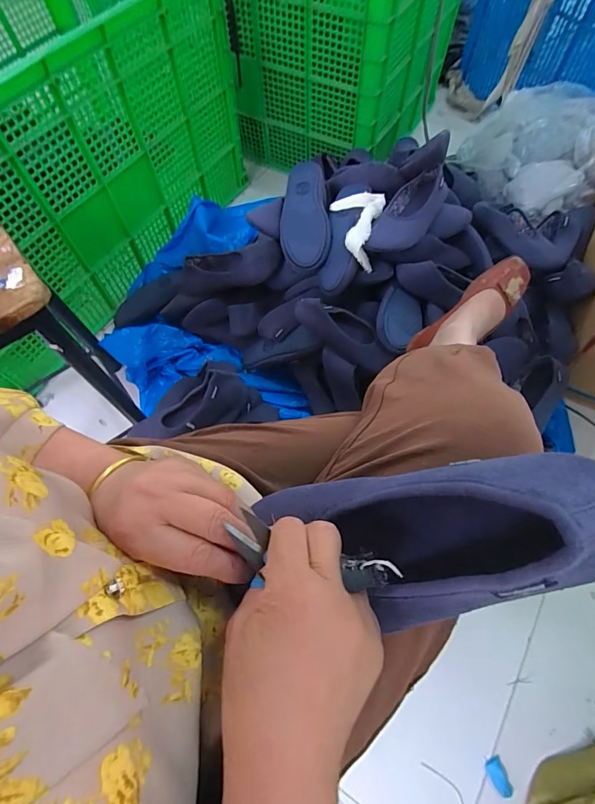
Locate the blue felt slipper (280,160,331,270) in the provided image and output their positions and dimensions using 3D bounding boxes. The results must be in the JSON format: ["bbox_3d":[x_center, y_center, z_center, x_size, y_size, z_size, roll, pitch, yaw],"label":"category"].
[{"bbox_3d":[0.013,-0.401,0.805,0.100,0.066,0.244,-3,84,0],"label":"blue felt slipper"}]

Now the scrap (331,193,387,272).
[{"bbox_3d":[0.116,-0.350,0.784,0.108,0.061,0.159,7,65,4],"label":"scrap"}]

